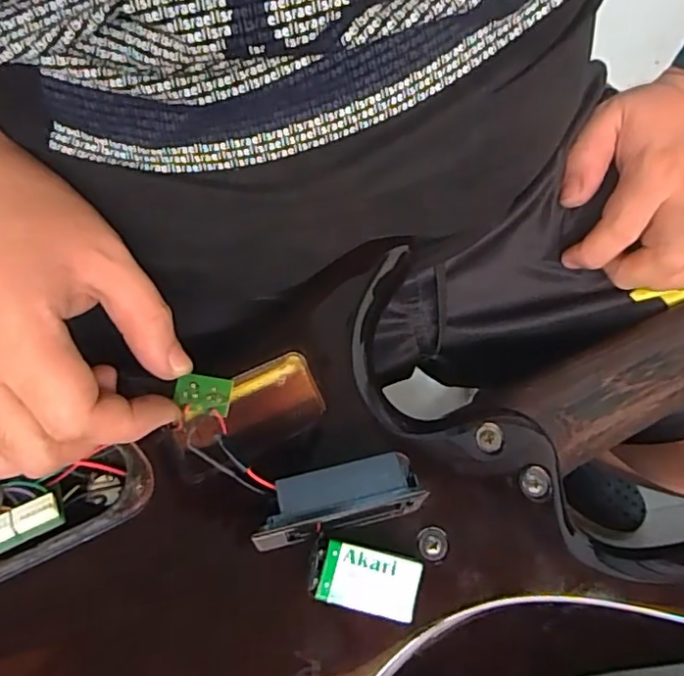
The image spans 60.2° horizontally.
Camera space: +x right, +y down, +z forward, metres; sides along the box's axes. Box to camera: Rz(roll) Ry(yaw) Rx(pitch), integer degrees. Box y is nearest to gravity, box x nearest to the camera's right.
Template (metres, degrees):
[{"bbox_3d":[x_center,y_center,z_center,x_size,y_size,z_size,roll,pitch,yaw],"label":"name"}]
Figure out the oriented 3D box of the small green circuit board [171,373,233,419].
[{"bbox_3d":[-0.068,0.028,0.286,0.027,0.004,0.021,3,70,1],"label":"small green circuit board"}]

